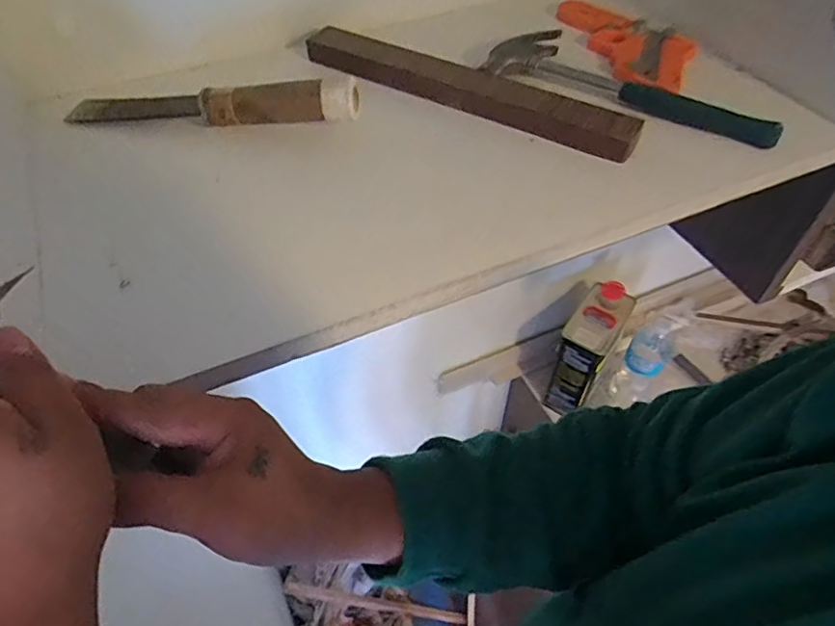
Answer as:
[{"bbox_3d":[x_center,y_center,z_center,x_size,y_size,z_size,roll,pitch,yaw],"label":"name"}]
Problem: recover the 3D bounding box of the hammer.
[{"bbox_3d":[0.182,-0.203,0.502,0.244,0.023,0.092,18,53,15],"label":"hammer"}]

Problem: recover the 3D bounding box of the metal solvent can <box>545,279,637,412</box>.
[{"bbox_3d":[0.337,0.072,1.144,0.094,0.233,0.167,26,55,20],"label":"metal solvent can"}]

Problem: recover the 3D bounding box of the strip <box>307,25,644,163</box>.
[{"bbox_3d":[0.037,-0.196,0.495,0.306,0.024,0.034,26,55,20],"label":"strip"}]

